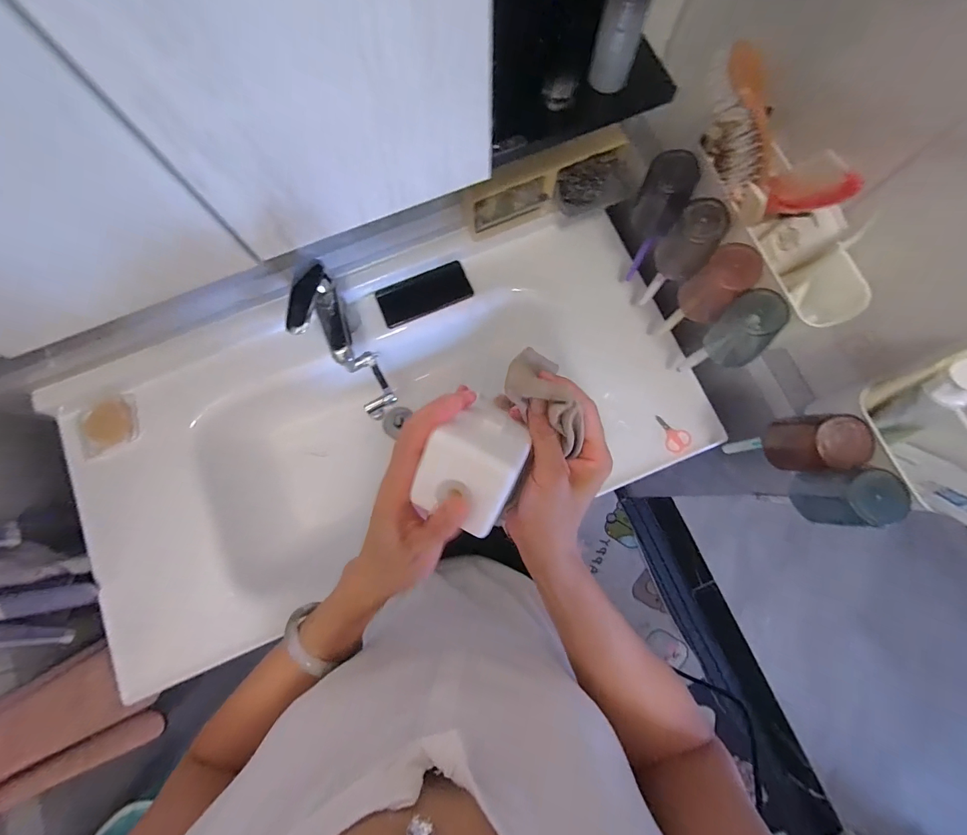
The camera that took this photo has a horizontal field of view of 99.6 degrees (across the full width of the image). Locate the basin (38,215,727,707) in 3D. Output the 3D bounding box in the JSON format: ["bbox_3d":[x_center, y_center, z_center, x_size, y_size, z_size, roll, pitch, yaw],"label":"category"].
[{"bbox_3d":[-0.161,0.014,0.729,1.000,0.156,0.498,-23,80,-4],"label":"basin"}]

